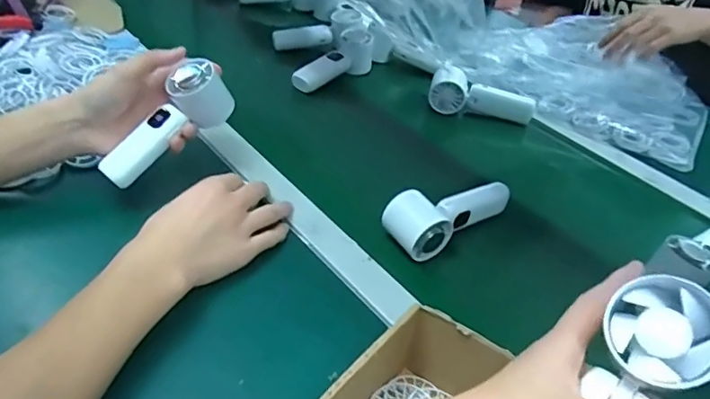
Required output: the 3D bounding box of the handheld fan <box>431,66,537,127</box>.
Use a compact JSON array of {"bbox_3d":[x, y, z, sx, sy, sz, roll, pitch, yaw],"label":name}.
[{"bbox_3d":[0.196,-0.164,0.814,0.160,0.049,0.065,10,40,3],"label":"handheld fan"}]

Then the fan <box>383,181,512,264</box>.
[{"bbox_3d":[0.100,0.010,0.576,0.156,0.046,0.056,-24,49,-32],"label":"fan"}]

